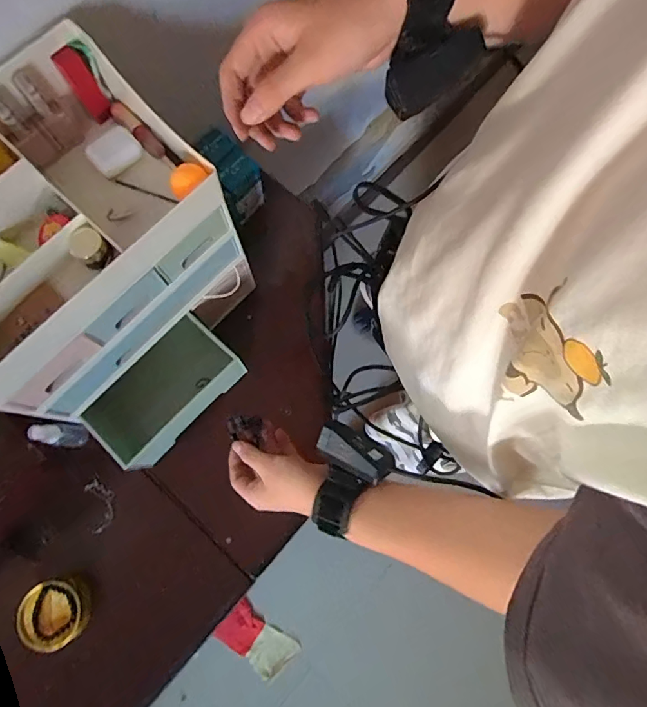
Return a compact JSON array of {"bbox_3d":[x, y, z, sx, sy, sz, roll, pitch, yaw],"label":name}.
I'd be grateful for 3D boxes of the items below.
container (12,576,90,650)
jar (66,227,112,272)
[{"bbox_3d":[-0.363,0.349,0.609,0.085,0.028,0.083,0,76,1],"label":"container"},{"bbox_3d":[-0.234,-0.105,0.457,0.030,0.034,0.031,0,76,1],"label":"jar"}]

